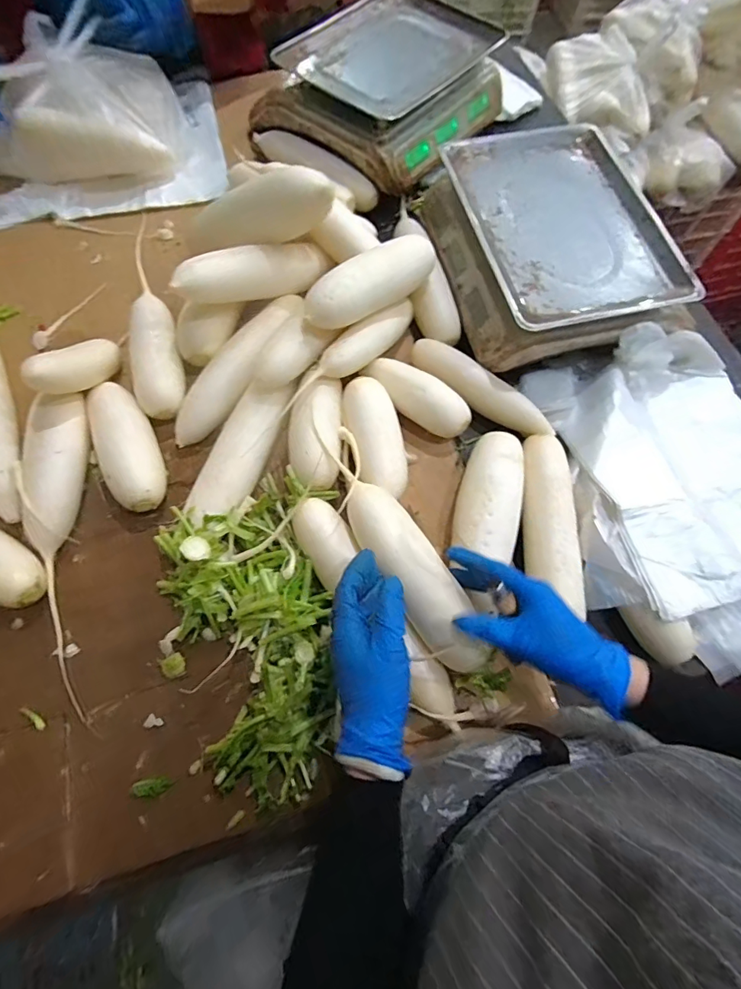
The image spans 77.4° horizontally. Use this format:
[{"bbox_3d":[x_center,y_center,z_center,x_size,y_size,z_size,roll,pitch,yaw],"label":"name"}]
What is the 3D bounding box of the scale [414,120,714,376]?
[{"bbox_3d":[0.237,-0.348,0.639,0.260,0.080,0.338,-13,69,-7],"label":"scale"}]

